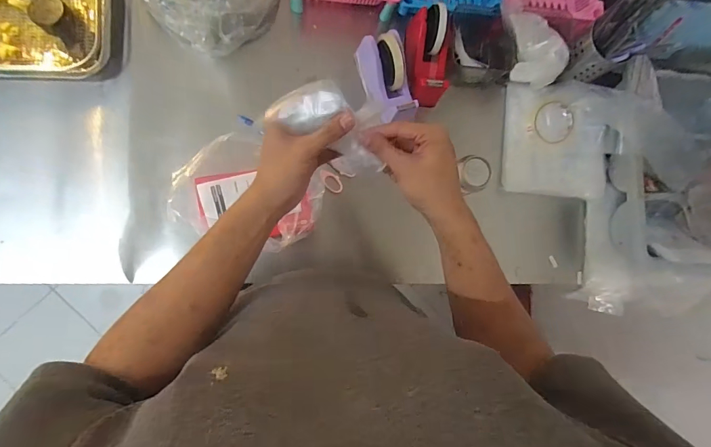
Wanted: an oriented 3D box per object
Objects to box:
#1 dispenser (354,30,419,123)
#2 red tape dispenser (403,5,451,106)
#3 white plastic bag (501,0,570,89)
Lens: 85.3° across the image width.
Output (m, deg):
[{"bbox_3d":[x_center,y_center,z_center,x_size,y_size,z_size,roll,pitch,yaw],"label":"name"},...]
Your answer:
[{"bbox_3d":[0.059,-0.254,0.673,0.062,0.099,0.146,-20,89,-10],"label":"dispenser"},{"bbox_3d":[0.131,-0.296,0.686,0.068,0.084,0.176,-1,86,-9],"label":"red tape dispenser"},{"bbox_3d":[0.314,-0.326,0.694,0.101,0.063,0.165,-22,90,-10],"label":"white plastic bag"}]

